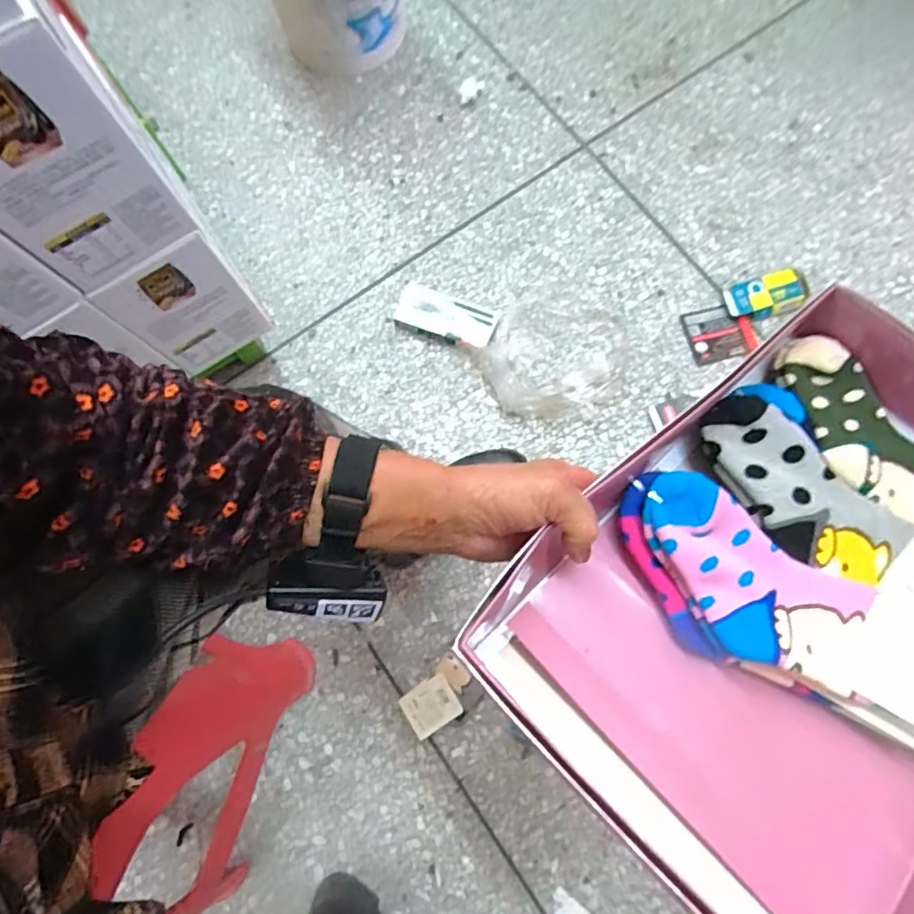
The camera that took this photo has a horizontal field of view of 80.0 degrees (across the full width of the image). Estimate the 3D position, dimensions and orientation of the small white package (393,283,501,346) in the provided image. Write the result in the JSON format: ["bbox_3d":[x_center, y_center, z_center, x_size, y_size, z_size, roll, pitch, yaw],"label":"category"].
[{"bbox_3d":[-0.020,-0.231,0.898,0.167,0.016,0.075,20,80,5],"label":"small white package"}]

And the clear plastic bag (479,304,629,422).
[{"bbox_3d":[0.159,-0.164,0.866,0.225,0.029,0.185,-21,79,-3],"label":"clear plastic bag"}]

